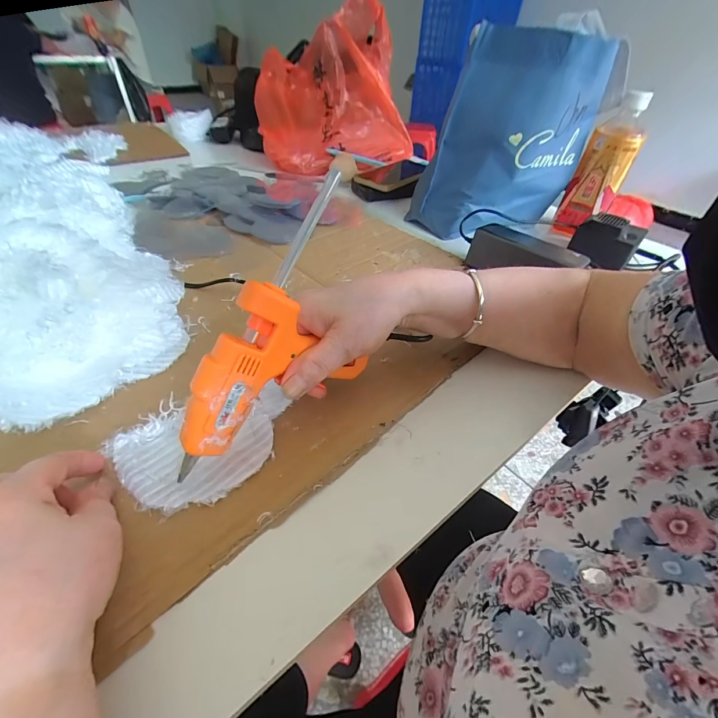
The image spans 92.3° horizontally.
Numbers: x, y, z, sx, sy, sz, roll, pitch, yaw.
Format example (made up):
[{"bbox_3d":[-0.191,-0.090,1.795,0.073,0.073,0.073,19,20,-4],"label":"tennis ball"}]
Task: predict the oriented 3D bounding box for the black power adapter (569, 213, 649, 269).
[{"bbox_3d":[0.335,-0.161,0.469,0.077,0.062,0.034,25,25,15],"label":"black power adapter"}]

